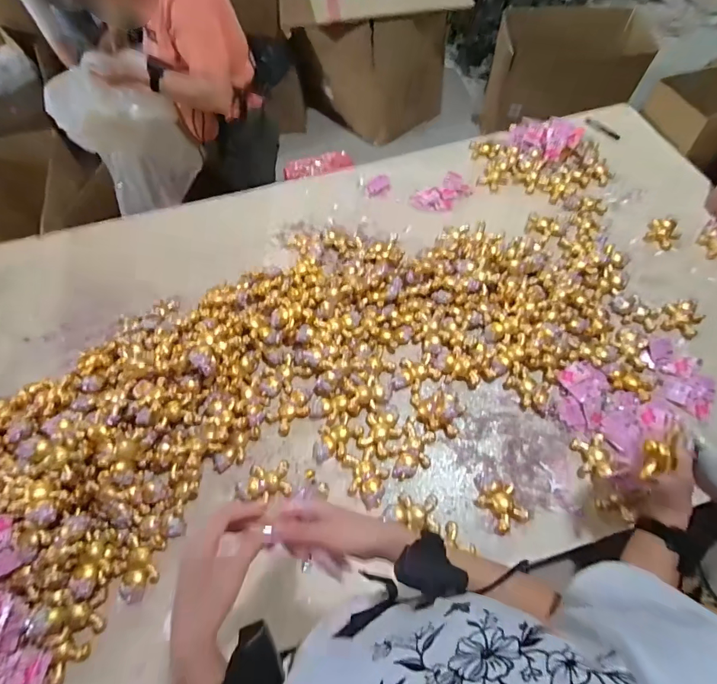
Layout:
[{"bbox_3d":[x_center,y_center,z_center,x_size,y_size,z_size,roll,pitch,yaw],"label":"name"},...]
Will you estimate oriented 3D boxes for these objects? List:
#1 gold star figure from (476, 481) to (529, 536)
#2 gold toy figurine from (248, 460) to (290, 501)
[{"bbox_3d":[0.280,0.318,0.792,0.078,0.022,0.080,-32,65,-15],"label":"gold star figure"},{"bbox_3d":[-0.181,0.284,0.837,0.082,0.028,0.067,-7,61,-3],"label":"gold toy figurine"}]

